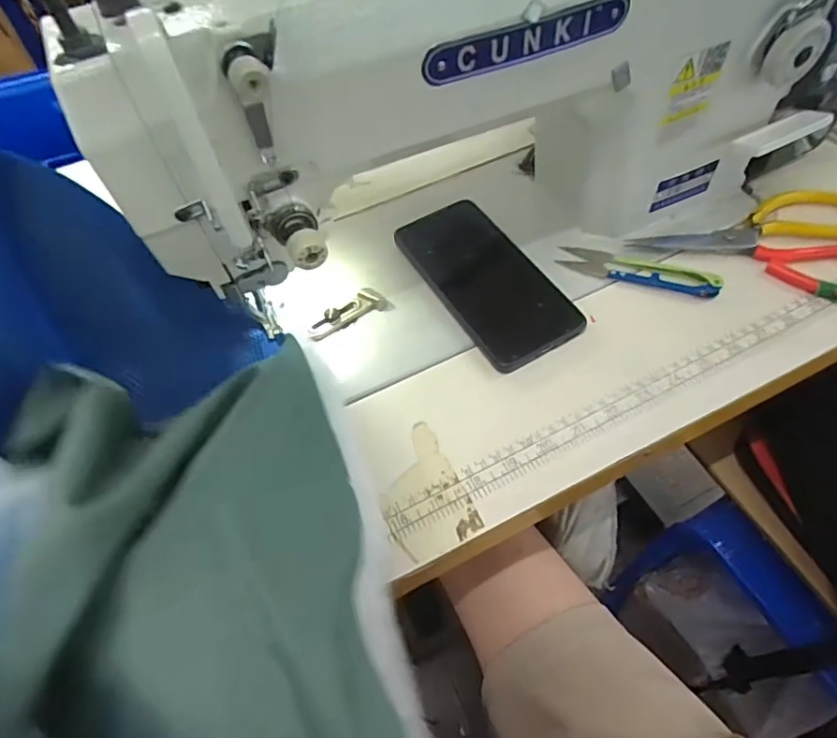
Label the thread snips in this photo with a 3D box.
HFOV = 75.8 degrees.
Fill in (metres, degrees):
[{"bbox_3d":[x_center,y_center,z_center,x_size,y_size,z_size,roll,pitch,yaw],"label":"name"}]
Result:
[{"bbox_3d":[0.170,-0.079,0.416,0.116,0.011,0.027,16,60,15],"label":"thread snips"}]

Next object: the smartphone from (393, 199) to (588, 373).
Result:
[{"bbox_3d":[0.053,-0.070,0.413,0.074,0.012,0.153,-28,65,-12],"label":"smartphone"}]

